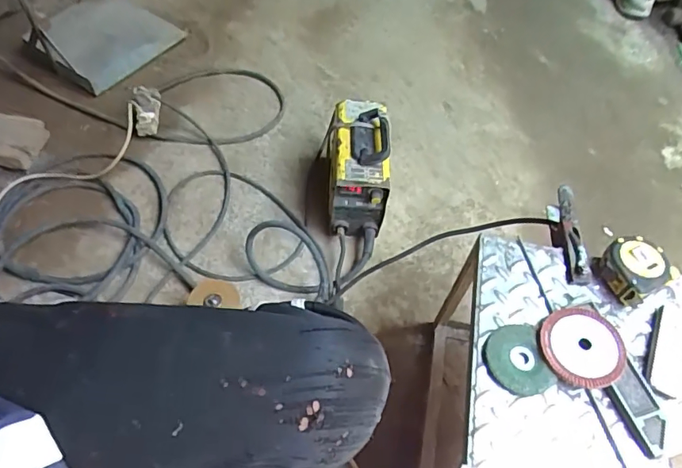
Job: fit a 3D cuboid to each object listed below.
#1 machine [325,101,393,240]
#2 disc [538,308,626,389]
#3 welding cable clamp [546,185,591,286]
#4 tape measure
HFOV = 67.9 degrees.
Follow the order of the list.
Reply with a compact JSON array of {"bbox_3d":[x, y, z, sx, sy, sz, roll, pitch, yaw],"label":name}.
[{"bbox_3d":[0.029,-0.130,1.020,0.111,0.207,0.223,2,55,-3],"label":"machine"},{"bbox_3d":[0.288,0.132,0.605,0.093,0.020,0.096,-3,69,8],"label":"disc"},{"bbox_3d":[0.322,0.007,0.727,0.029,0.054,0.165,8,55,2],"label":"welding cable clamp"},{"bbox_3d":[0.390,0.042,0.667,0.088,0.039,0.079,-25,61,-20],"label":"tape measure"}]

